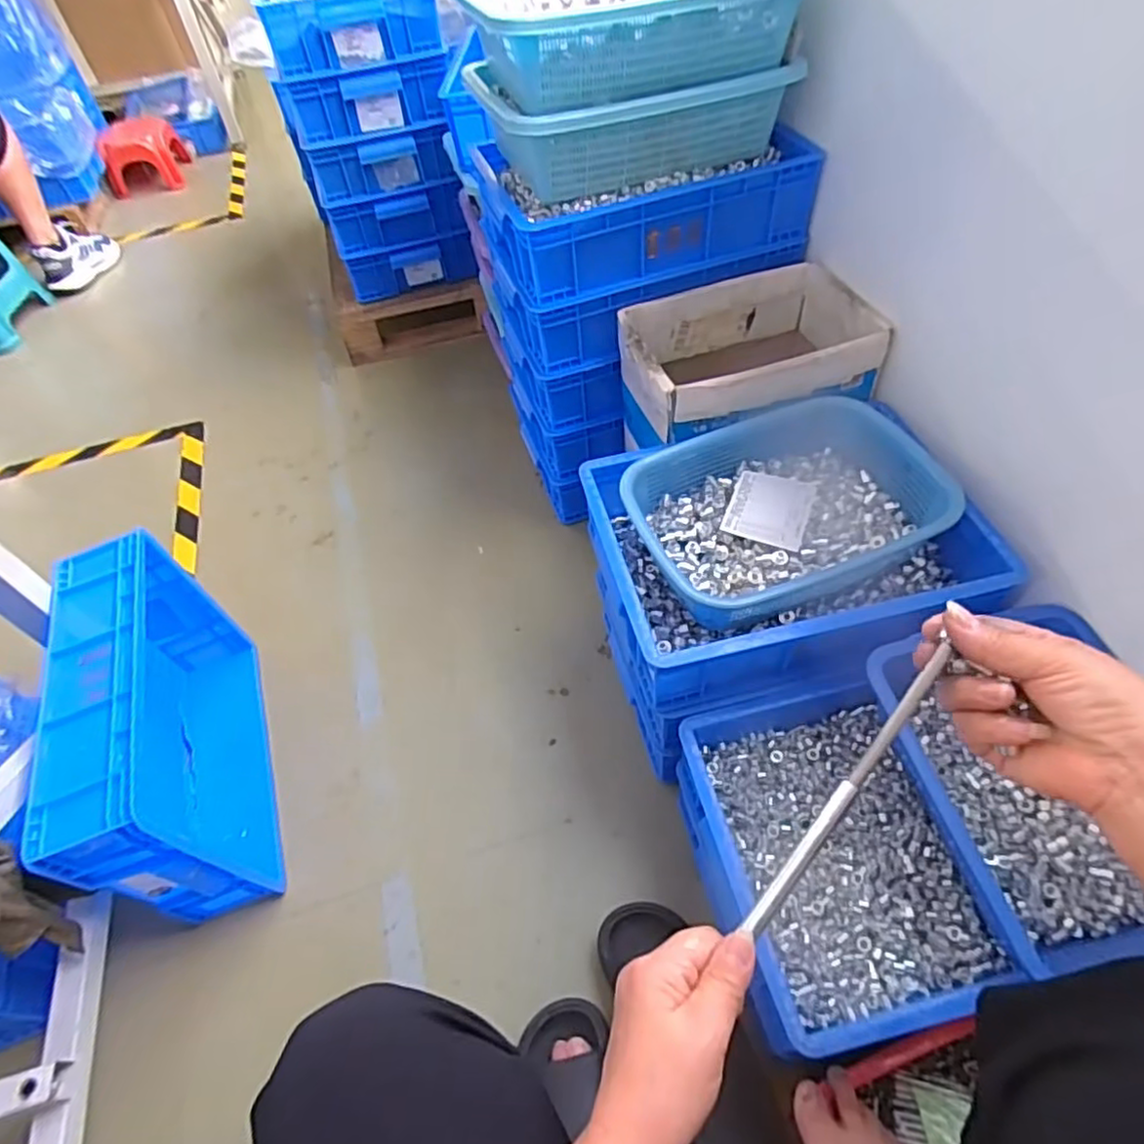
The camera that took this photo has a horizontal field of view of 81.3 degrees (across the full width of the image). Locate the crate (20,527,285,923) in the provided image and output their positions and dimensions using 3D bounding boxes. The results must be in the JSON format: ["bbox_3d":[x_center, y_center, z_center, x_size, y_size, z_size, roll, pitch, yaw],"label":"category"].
[{"bbox_3d":[-0.498,0.191,0.825,0.118,0.311,0.397,-19,53,-10],"label":"crate"}]

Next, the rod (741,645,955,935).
[{"bbox_3d":[0.151,0.123,0.369,0.009,0.010,0.187,35,93,27],"label":"rod"}]

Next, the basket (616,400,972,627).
[{"bbox_3d":[0.234,-0.080,0.774,0.332,0.074,0.242,-20,53,-10],"label":"basket"}]

